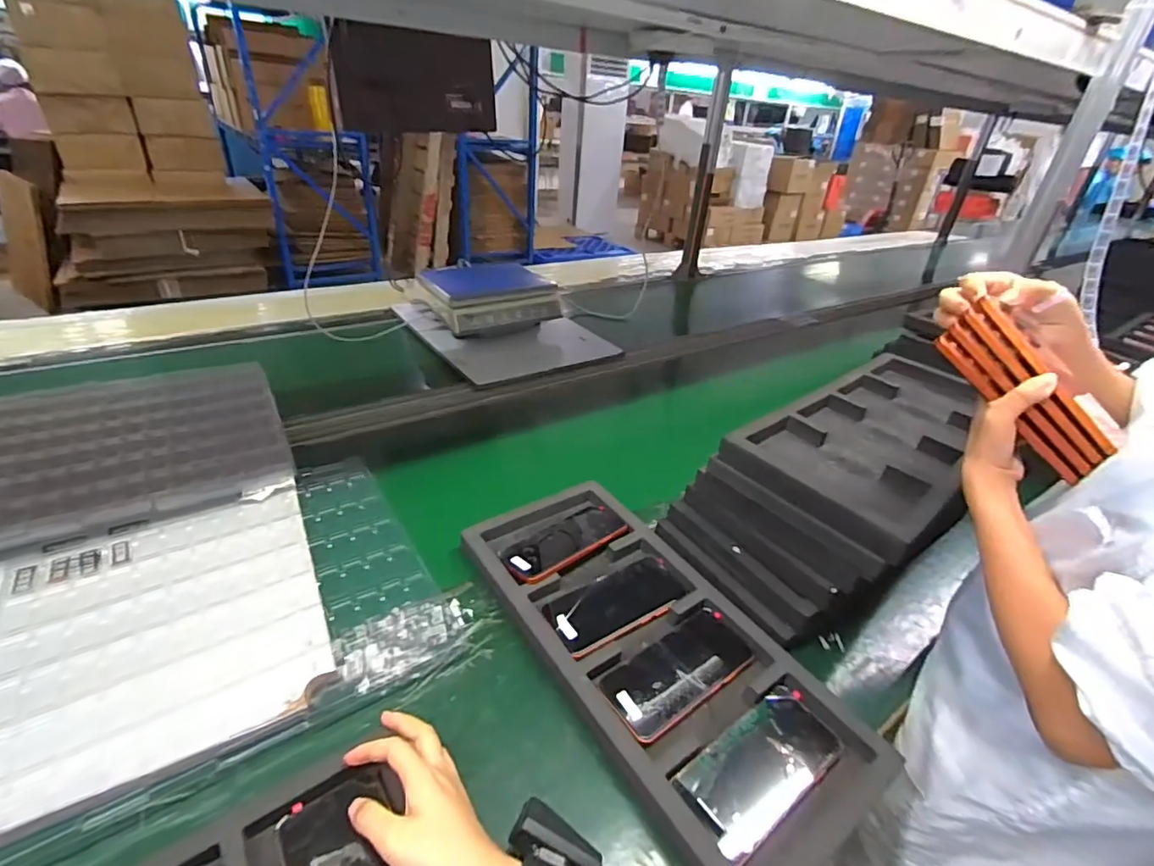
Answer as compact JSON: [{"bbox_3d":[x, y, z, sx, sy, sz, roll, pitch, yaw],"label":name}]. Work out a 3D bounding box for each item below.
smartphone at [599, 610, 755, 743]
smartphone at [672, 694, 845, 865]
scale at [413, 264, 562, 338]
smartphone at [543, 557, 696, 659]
[{"bbox_3d":[0.110,0.254,0.573,0.179,0.014,0.081,-17,38,-32],"label":"smartphone"},{"bbox_3d":[0.171,0.306,0.493,0.166,0.012,0.081,-18,38,-32],"label":"smartphone"},{"bbox_3d":[-0.238,-0.349,1.398,0.313,0.129,0.313,-19,39,-33],"label":"scale"},{"bbox_3d":[0.052,0.200,0.634,0.177,0.013,0.083,-17,37,-31],"label":"smartphone"}]

